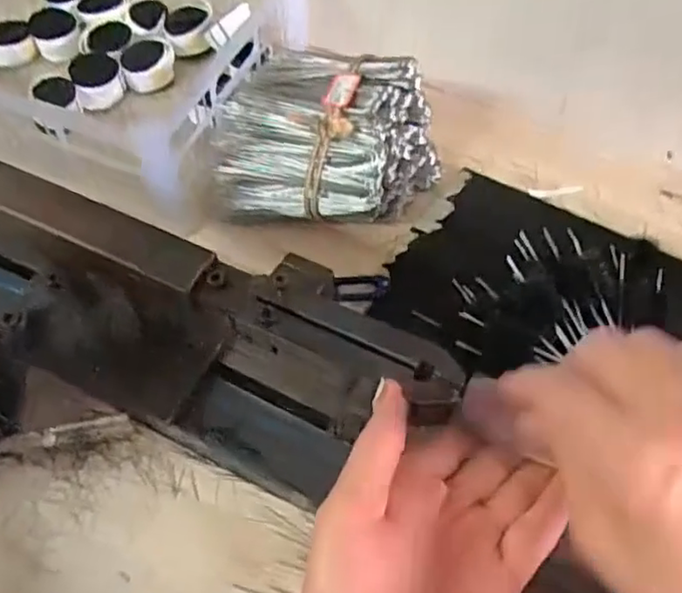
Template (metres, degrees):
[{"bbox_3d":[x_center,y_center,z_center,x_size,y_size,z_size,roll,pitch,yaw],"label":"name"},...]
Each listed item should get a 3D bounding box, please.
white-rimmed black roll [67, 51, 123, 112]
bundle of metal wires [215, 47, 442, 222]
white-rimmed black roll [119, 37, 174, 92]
[{"bbox_3d":[-0.242,-0.214,0.636,0.045,0.033,0.053,-22,59,-15],"label":"white-rimmed black roll"},{"bbox_3d":[-0.015,-0.134,0.559,0.183,0.091,0.154,21,58,13],"label":"bundle of metal wires"},{"bbox_3d":[-0.194,-0.235,0.650,0.049,0.026,0.054,-4,56,-4],"label":"white-rimmed black roll"}]

